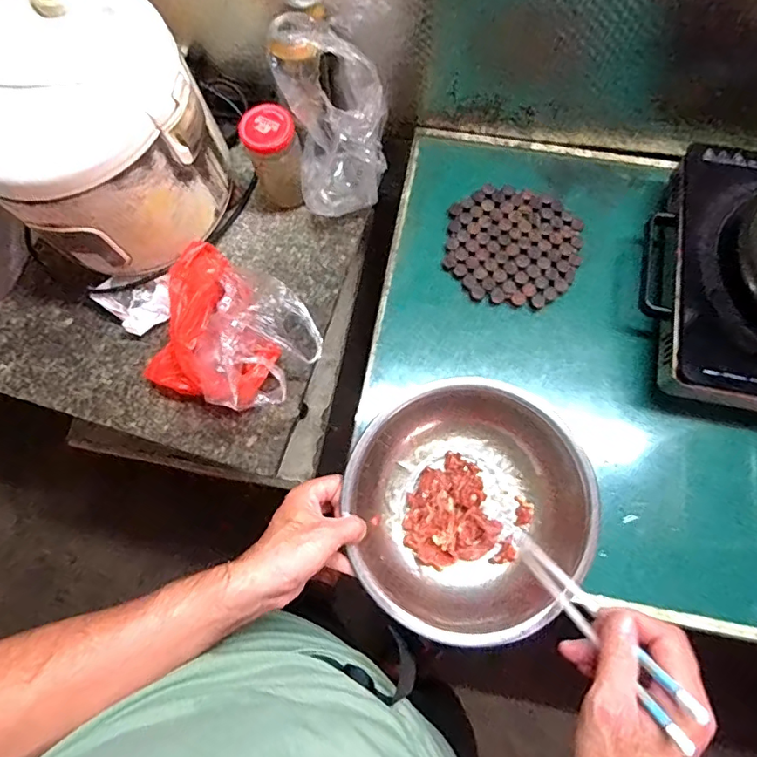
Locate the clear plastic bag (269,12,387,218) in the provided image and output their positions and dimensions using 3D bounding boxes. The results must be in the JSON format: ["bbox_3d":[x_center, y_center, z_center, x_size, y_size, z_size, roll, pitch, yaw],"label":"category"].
[{"bbox_3d":[-0.054,-0.316,0.631,0.115,0.169,0.178,-8,74,-1],"label":"clear plastic bag"}]

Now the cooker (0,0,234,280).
[{"bbox_3d":[-0.311,-0.266,0.569,0.234,0.197,0.211,-21,74,-4],"label":"cooker"}]

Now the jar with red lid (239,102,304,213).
[{"bbox_3d":[-0.130,-0.279,0.652,0.062,0.128,0.064,0,74,2],"label":"jar with red lid"}]

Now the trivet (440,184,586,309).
[{"bbox_3d":[0.174,-0.172,0.654,0.165,0.010,0.163,10,75,5],"label":"trivet"}]

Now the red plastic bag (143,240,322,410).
[{"bbox_3d":[-0.173,-0.047,0.603,0.197,0.100,0.167,26,76,9],"label":"red plastic bag"}]

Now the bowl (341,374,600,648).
[{"bbox_3d":[0.088,0.130,0.501,0.227,0.087,0.219,0,74,2],"label":"bowl"}]

